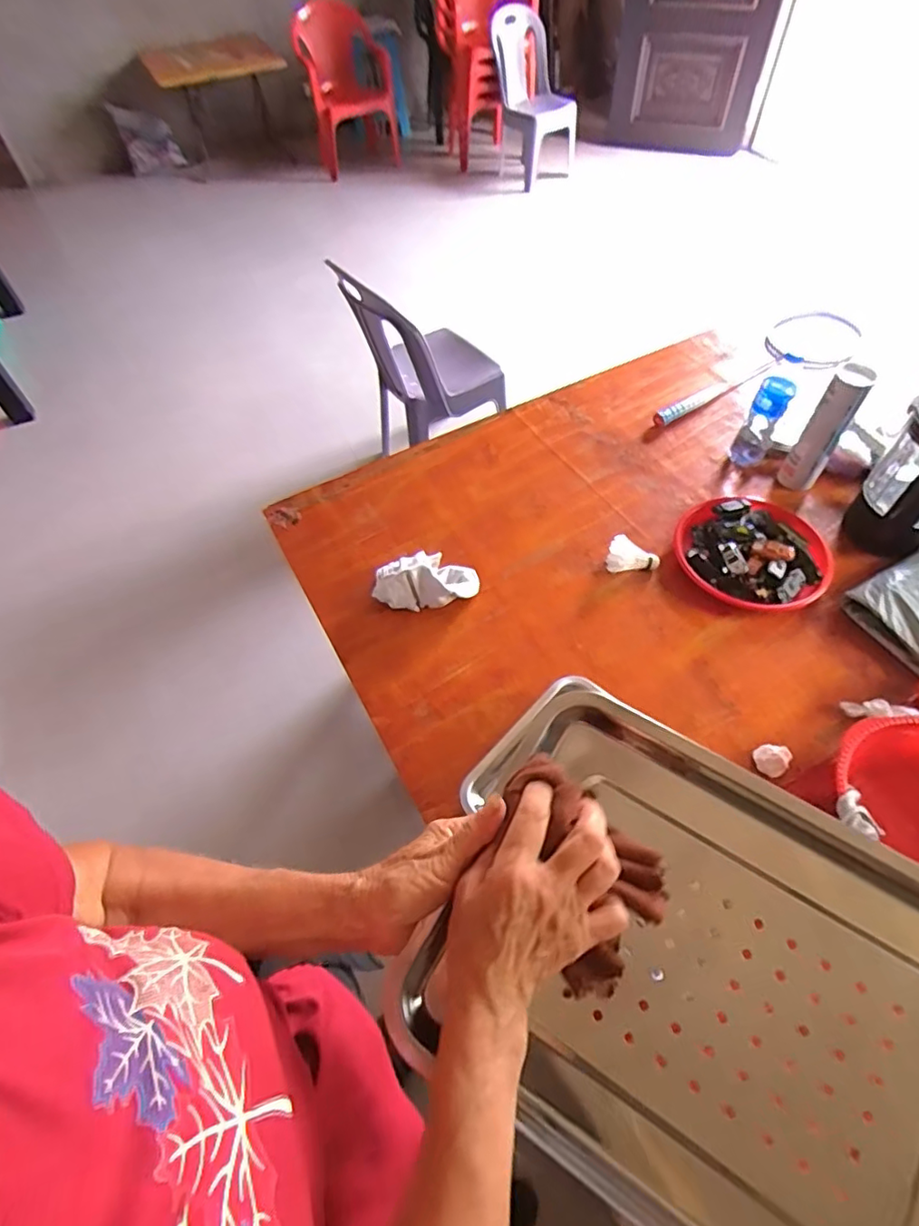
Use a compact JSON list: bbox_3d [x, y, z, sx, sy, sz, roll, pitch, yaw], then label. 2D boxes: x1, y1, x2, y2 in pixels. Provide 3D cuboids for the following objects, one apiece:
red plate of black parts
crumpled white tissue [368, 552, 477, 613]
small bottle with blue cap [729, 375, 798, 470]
[{"bbox_3d":[0.508,-0.115,0.999,0.243,0.051,0.253,-1,55,2],"label":"red plate of black parts"},{"bbox_3d":[-0.057,-0.057,0.974,0.170,0.064,0.089,-6,55,-2],"label":"crumpled white tissue"},{"bbox_3d":[0.567,-0.354,1.087,0.064,0.168,0.055,25,59,19],"label":"small bottle with blue cap"}]

